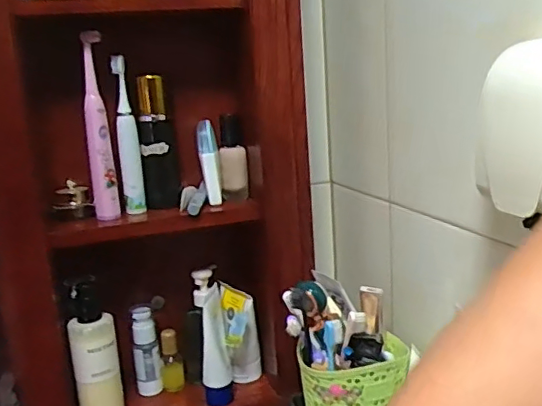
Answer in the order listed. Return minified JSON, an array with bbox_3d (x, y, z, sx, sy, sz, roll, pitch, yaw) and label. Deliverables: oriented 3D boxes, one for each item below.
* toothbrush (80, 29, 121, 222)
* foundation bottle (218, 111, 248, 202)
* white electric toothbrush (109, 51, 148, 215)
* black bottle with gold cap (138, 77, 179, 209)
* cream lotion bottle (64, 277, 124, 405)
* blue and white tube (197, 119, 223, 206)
[{"bbox_3d":[-0.199,-0.086,0.650,0.029,0.210,0.026,-7,13,-15],"label":"toothbrush"},{"bbox_3d":[-0.047,-0.059,0.716,0.033,0.100,0.040,-4,12,-1],"label":"foundation bottle"},{"bbox_3d":[-0.169,-0.078,0.671,0.022,0.182,0.028,-6,13,-10],"label":"white electric toothbrush"},{"bbox_3d":[-0.139,-0.073,0.704,0.042,0.155,0.042,-5,12,-5],"label":"black bottle with gold cap"},{"bbox_3d":[-0.208,0.183,0.676,0.051,0.177,0.052,-7,13,-15],"label":"cream lotion bottle"},{"bbox_3d":[-0.075,-0.048,0.694,0.021,0.100,0.027,-3,12,4],"label":"blue and white tube"}]

